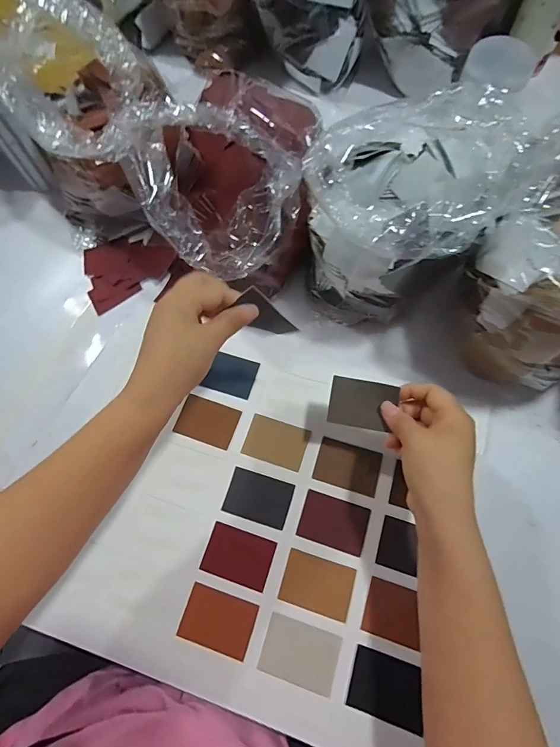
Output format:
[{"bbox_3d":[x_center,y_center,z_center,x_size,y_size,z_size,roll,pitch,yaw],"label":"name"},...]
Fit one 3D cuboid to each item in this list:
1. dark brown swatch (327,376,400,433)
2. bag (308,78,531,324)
[{"bbox_3d":[0.081,0.030,0.388,0.062,0.005,0.046,9,86,10],"label":"dark brown swatch"},{"bbox_3d":[0.128,-0.167,0.437,0.171,0.153,0.196,35,76,14],"label":"bag"}]

